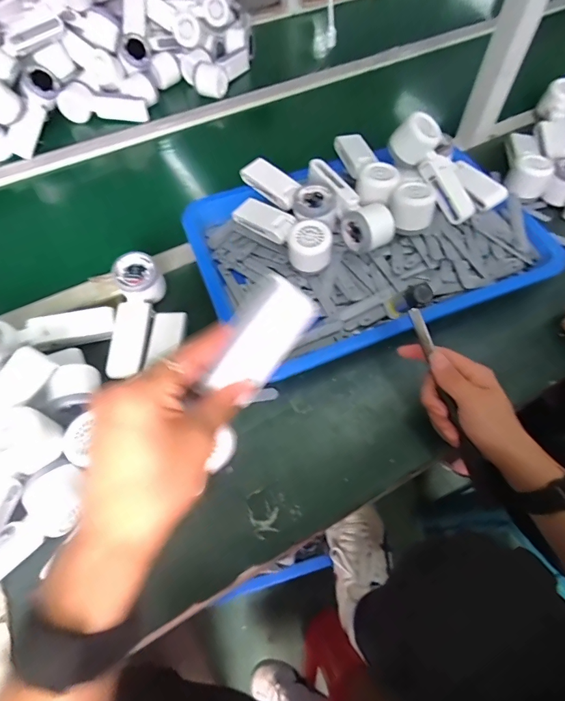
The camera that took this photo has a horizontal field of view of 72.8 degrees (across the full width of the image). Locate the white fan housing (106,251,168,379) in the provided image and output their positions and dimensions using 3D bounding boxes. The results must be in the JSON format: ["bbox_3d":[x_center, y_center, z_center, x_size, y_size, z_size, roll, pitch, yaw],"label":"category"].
[{"bbox_3d":[-0.196,-0.045,0.506,0.051,0.047,0.167,2,72,4],"label":"white fan housing"}]

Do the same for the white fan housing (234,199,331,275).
[{"bbox_3d":[0.000,-0.169,0.543,0.053,0.054,0.171,-40,66,-19],"label":"white fan housing"}]

